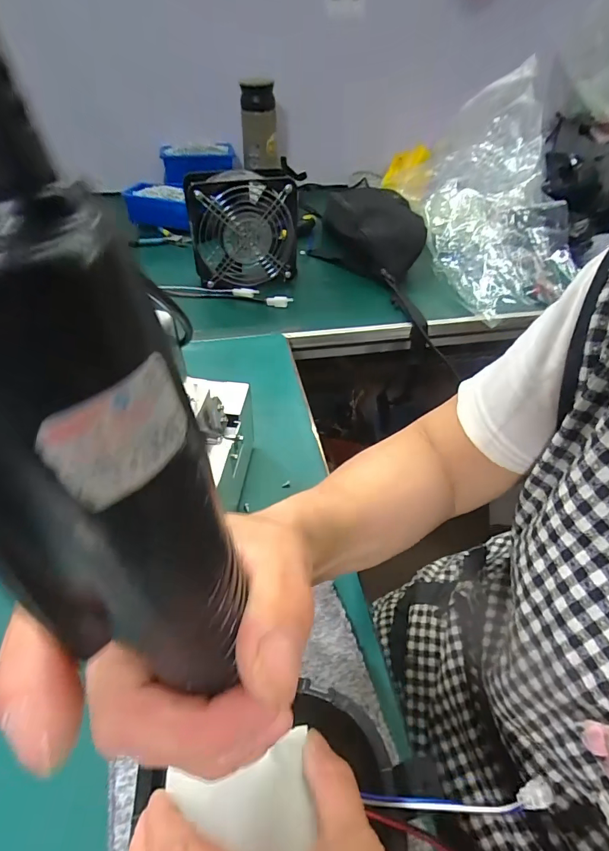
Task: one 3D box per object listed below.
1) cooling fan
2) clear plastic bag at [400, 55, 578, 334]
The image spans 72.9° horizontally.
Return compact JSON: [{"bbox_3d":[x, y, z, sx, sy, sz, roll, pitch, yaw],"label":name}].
[{"bbox_3d":[-0.086,-0.281,0.603,0.155,0.146,0.055,-7,47,-11],"label":"cooling fan"},{"bbox_3d":[0.296,-0.403,0.695,0.232,0.115,0.492,5,70,3],"label":"clear plastic bag"}]

